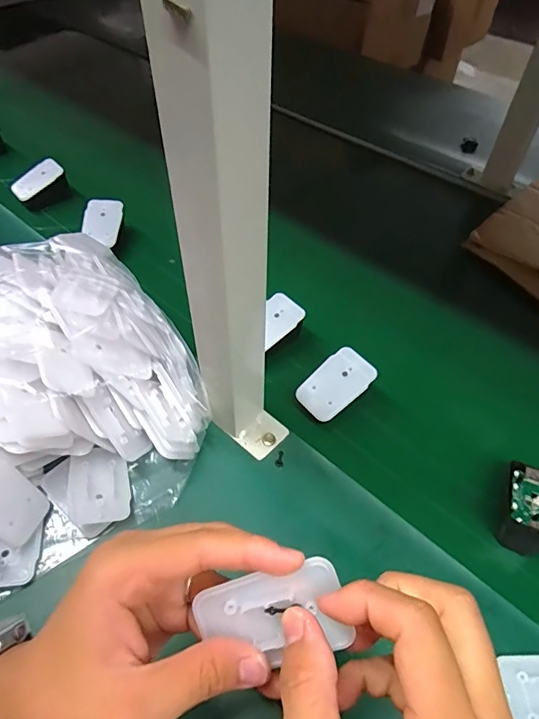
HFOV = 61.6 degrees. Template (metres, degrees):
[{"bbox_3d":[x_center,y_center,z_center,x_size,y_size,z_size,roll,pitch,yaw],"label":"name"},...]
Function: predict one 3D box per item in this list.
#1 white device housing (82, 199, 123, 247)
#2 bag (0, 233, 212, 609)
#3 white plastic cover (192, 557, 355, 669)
[{"bbox_3d":[-0.200,-0.165,0.540,0.043,0.009,0.065,3,68,-1],"label":"white device housing"},{"bbox_3d":[-0.235,0.029,0.358,0.331,0.104,0.280,-21,55,-18],"label":"bag"},{"bbox_3d":[0.001,0.118,0.207,0.066,0.008,0.040,-19,91,7],"label":"white plastic cover"}]

